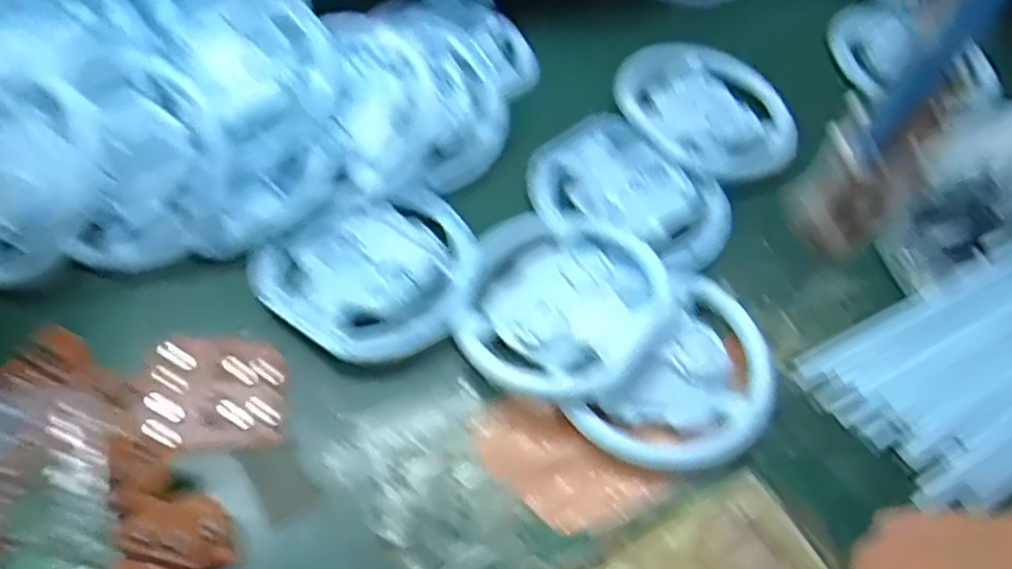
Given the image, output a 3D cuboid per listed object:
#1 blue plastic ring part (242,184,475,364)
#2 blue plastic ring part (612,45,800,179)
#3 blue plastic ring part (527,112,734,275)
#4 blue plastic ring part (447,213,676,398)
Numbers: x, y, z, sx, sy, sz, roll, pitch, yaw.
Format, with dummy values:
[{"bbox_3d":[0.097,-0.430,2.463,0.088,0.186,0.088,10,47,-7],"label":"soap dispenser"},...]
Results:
[{"bbox_3d":[-0.062,-0.006,0.351,0.103,0.009,0.091,-30,64,-21],"label":"blue plastic ring part"},{"bbox_3d":[0.120,-0.107,0.433,0.085,0.012,0.110,-37,67,-24],"label":"blue plastic ring part"},{"bbox_3d":[0.069,-0.049,0.400,0.113,0.011,0.087,36,62,17],"label":"blue plastic ring part"},{"bbox_3d":[0.028,0.007,0.350,0.100,0.018,0.101,18,58,7],"label":"blue plastic ring part"}]

